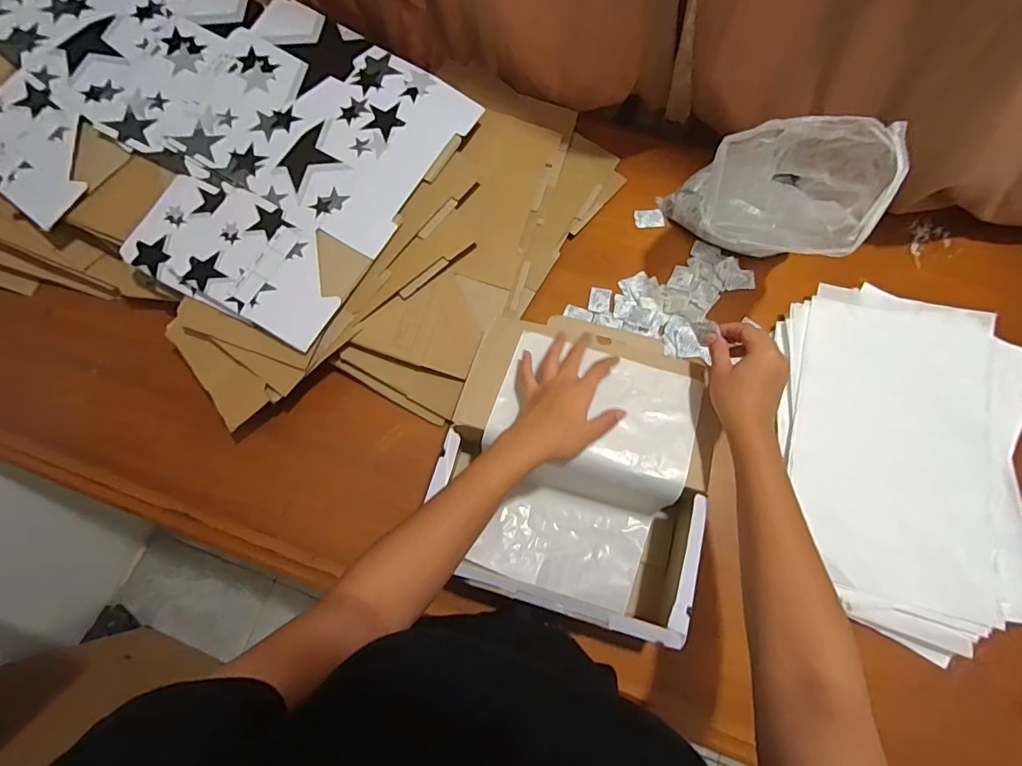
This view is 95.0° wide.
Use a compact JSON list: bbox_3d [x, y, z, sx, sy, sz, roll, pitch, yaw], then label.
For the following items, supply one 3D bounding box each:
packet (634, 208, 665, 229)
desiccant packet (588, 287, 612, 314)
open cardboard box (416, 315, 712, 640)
[{"bbox_3d":[0.203,-0.242,0.688,0.041,0.004,0.031,-7,73,0],"label":"packet"},{"bbox_3d":[0.124,-0.115,0.653,0.029,0.004,0.039,10,74,5],"label":"desiccant packet"},{"bbox_3d":[0.072,0.088,0.544,0.273,0.110,0.306,14,74,6],"label":"open cardboard box"}]

